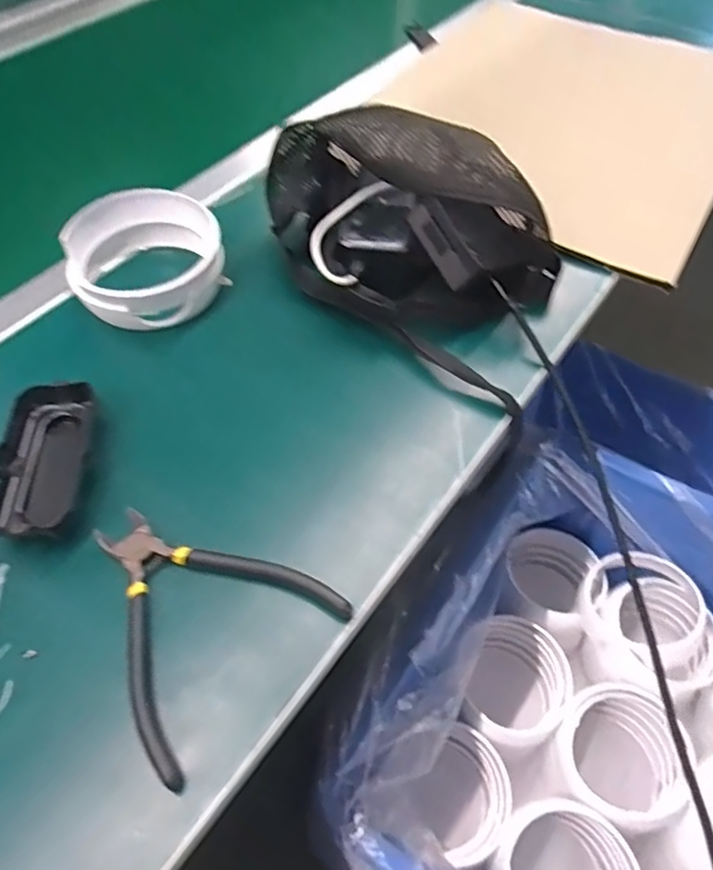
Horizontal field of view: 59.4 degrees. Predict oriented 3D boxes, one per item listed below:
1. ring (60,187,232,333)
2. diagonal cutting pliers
[{"bbox_3d":[-0.165,-0.137,0.493,0.116,0.054,0.113,0,53,1],"label":"ring"},{"bbox_3d":[-0.092,0.091,0.344,0.136,0.026,0.120,37,62,25],"label":"diagonal cutting pliers"}]

